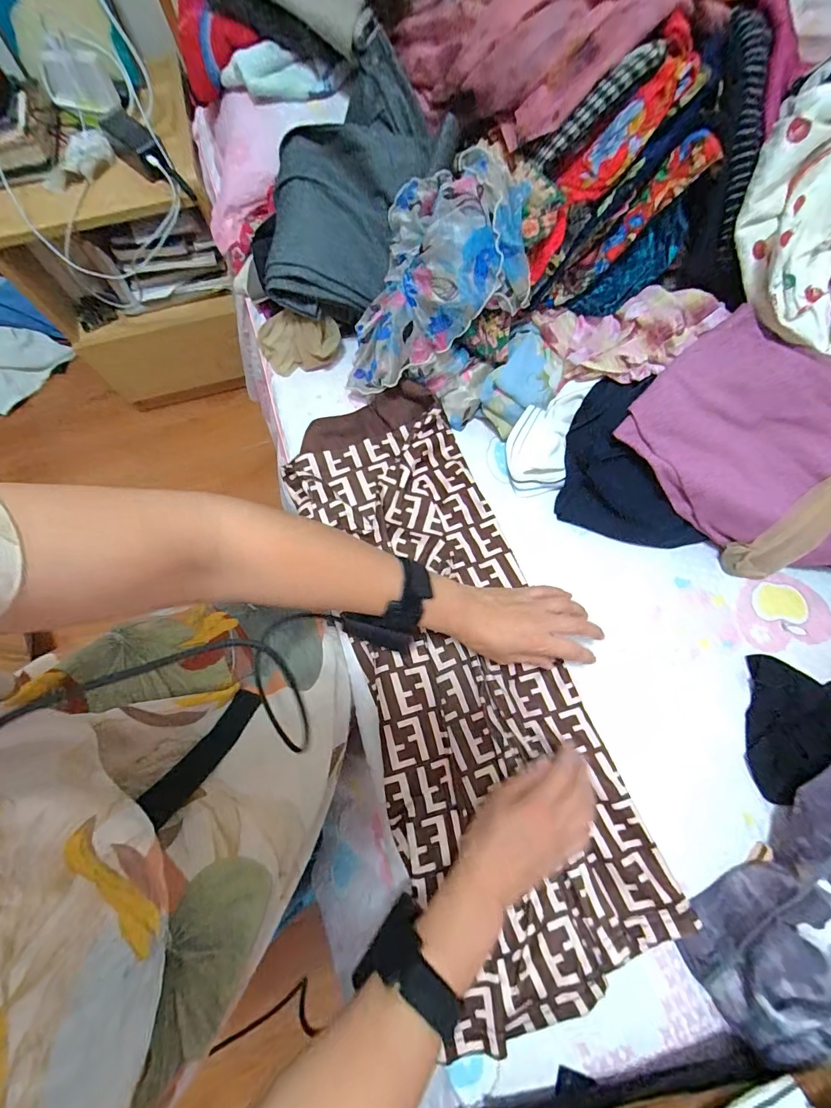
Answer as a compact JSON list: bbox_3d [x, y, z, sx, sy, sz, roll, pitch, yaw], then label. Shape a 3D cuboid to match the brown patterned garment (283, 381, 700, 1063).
[{"bbox_3d":[0.035,0.095,0.474,0.224,0.033,0.658,-19,71,-4],"label":"brown patterned garment"}]

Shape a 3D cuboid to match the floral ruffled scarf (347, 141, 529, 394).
[{"bbox_3d":[0.011,-0.346,0.525,0.221,0.136,0.213,-10,72,-1],"label":"floral ruffled scarf"}]

